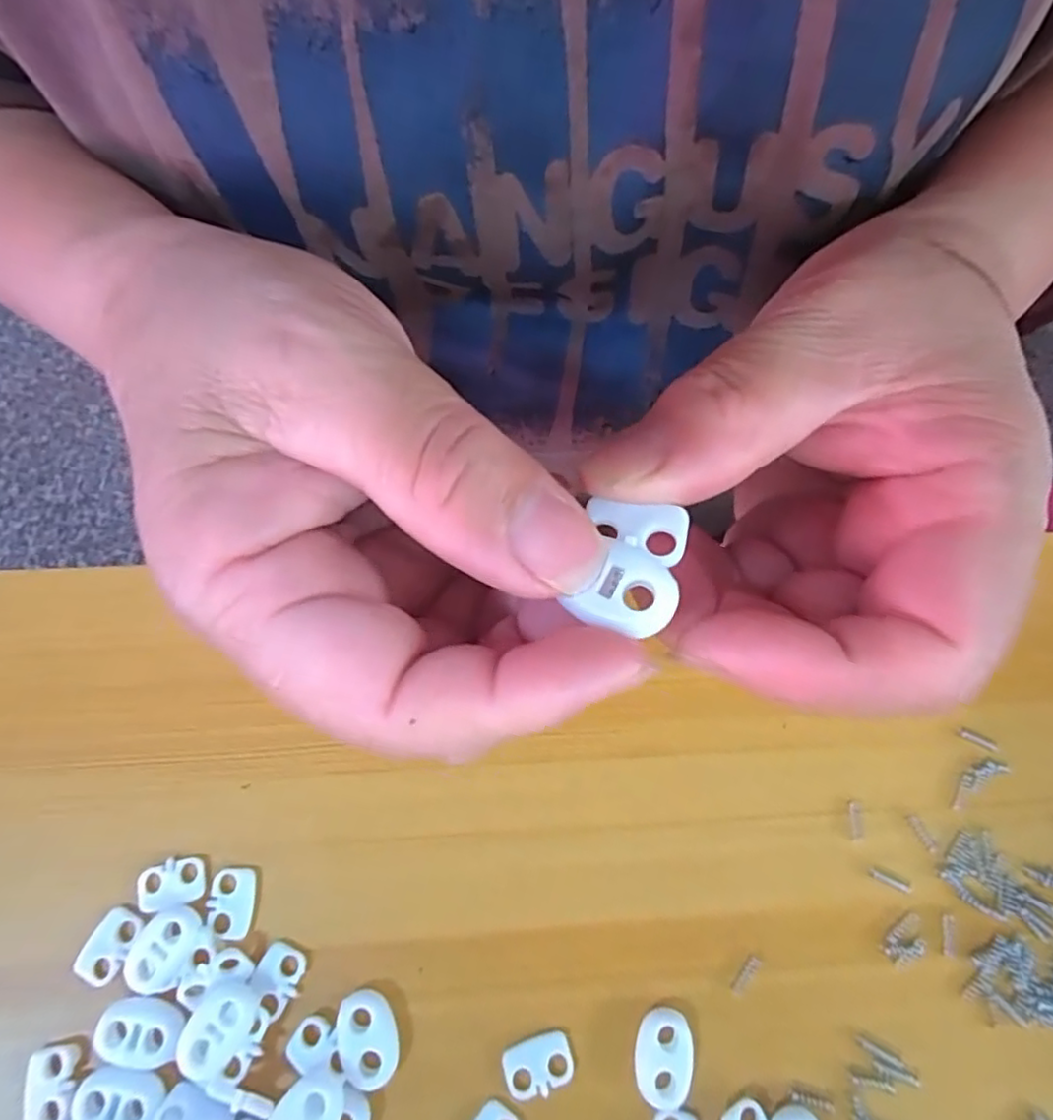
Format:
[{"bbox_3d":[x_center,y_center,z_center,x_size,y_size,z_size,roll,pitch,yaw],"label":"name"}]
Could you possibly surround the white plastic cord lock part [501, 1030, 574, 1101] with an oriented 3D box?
[{"bbox_3d":[0.003,0.137,0.171,0.018,0.004,0.012,-14,70,-7],"label":"white plastic cord lock part"}]

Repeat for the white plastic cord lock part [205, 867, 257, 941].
[{"bbox_3d":[-0.085,0.098,0.182,0.013,0.004,0.018,7,68,1],"label":"white plastic cord lock part"}]

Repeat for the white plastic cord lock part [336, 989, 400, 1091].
[{"bbox_3d":[-0.043,0.129,0.172,0.015,0.005,0.022,-12,69,-7],"label":"white plastic cord lock part"}]

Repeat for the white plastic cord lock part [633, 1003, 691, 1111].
[{"bbox_3d":[0.037,0.135,0.173,0.014,0.006,0.022,10,68,2],"label":"white plastic cord lock part"}]

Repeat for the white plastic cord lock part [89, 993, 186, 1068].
[{"bbox_3d":[-0.103,0.125,0.167,0.022,0.004,0.016,2,68,-1],"label":"white plastic cord lock part"}]

